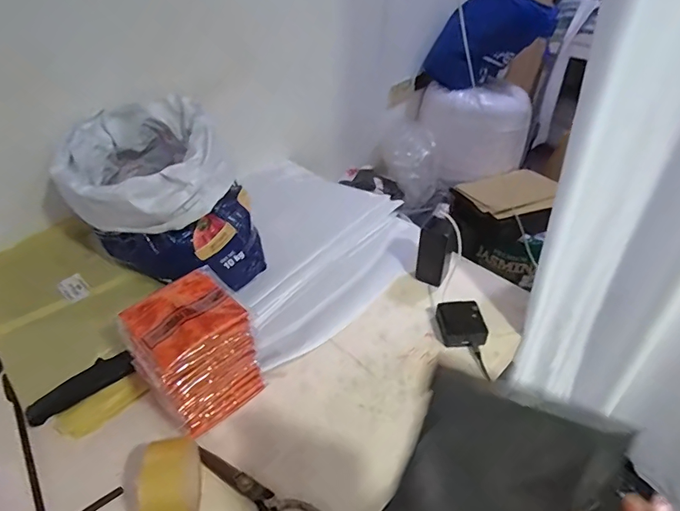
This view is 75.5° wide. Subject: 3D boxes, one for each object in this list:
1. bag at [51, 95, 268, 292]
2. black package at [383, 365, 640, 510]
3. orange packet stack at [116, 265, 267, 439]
[{"bbox_3d":[-0.346,-0.120,0.848,0.291,0.259,0.337,-18,43,-18],"label":"bag"},{"bbox_3d":[0.105,0.146,0.288,0.117,0.123,0.011,22,4,13],"label":"black package"},{"bbox_3d":[-0.205,0.144,0.639,0.121,0.190,0.140,32,51,33],"label":"orange packet stack"}]

